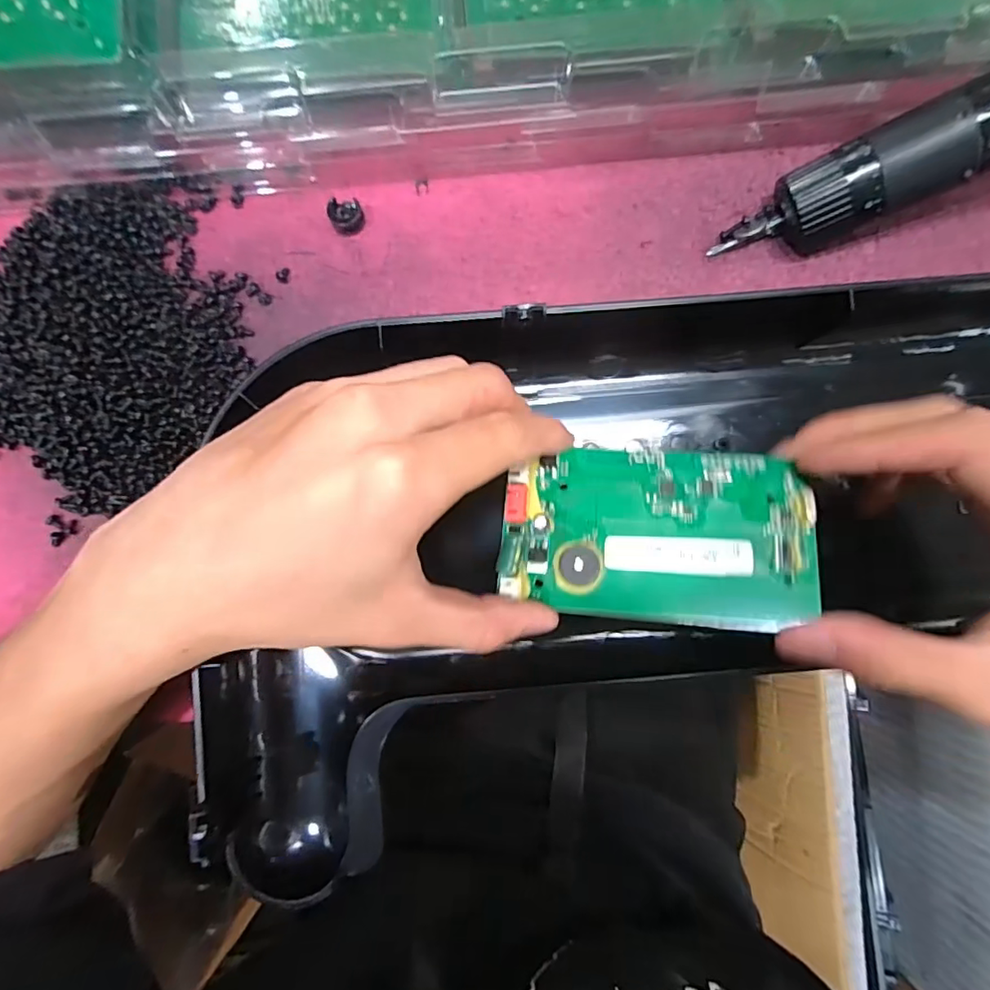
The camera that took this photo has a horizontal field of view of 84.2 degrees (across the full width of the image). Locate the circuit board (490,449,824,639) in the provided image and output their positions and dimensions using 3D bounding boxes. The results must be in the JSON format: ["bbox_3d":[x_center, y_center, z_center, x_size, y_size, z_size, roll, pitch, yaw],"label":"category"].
[{"bbox_3d":[0.056,0.013,0.193,0.104,0.010,0.060,3,74,8],"label":"circuit board"}]

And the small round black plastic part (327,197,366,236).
[{"bbox_3d":[-0.064,-0.121,0.239,0.014,0.010,0.013,0,96,-1],"label":"small round black plastic part"}]

